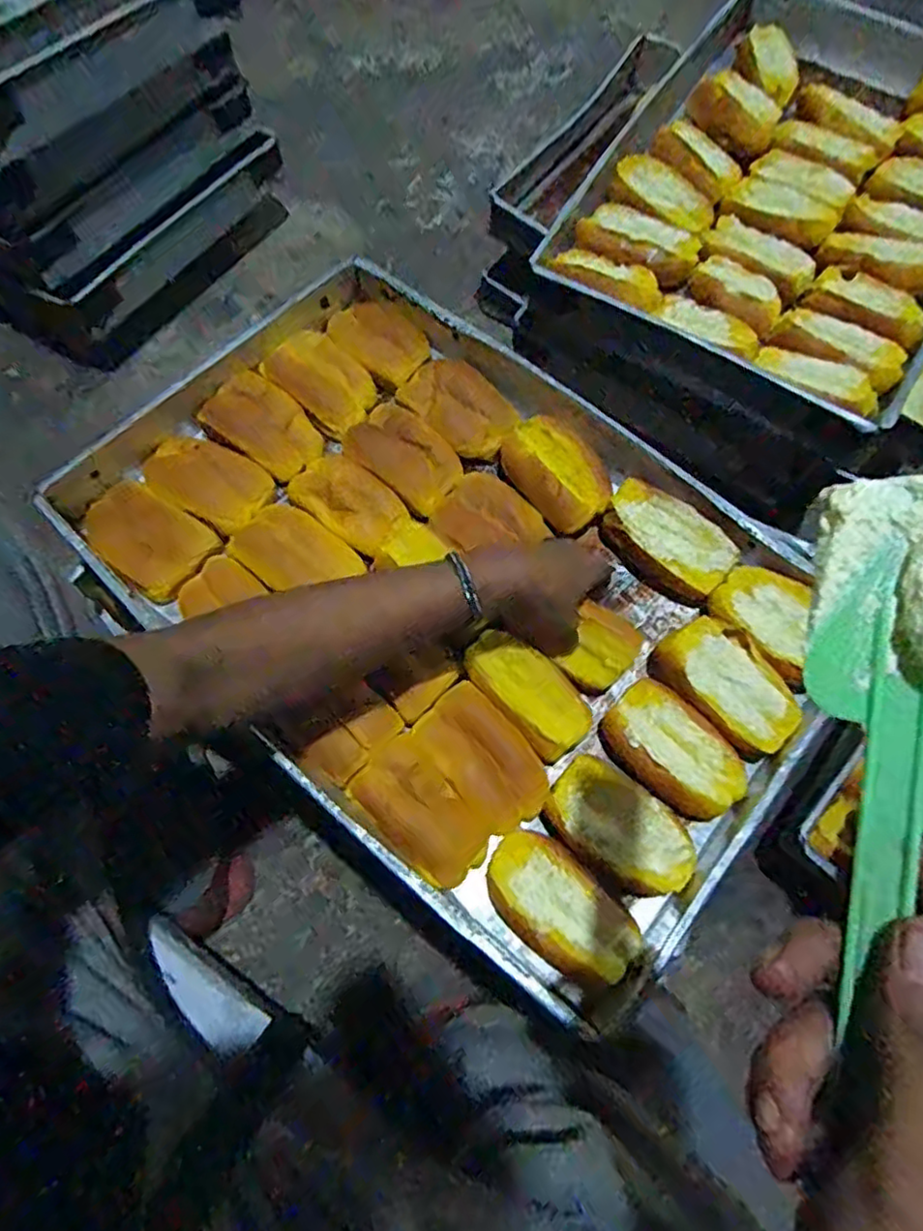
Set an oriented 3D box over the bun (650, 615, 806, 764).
[{"bbox_3d":[0.216,0.055,0.539,0.076,0.042,0.108,-42,74,-15],"label":"bun"}]

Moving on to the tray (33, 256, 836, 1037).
[{"bbox_3d":[-0.010,-0.040,0.567,0.637,0.059,0.423,38,73,14],"label":"tray"}]

